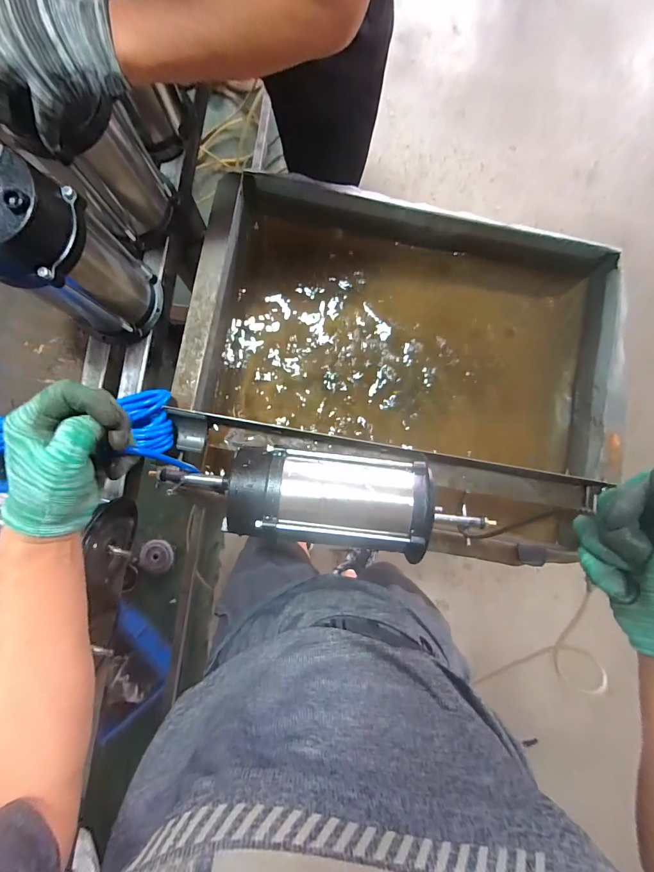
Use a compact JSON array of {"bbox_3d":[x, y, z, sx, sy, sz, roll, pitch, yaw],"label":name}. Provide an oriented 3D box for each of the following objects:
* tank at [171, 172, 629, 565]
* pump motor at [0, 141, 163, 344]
[{"bbox_3d":[0.144,-0.168,0.708,0.735,0.204,0.483,9,86,-2],"label":"tank"},{"bbox_3d":[-0.325,-0.220,0.469,0.108,0.263,0.133,37,85,1],"label":"pump motor"}]

